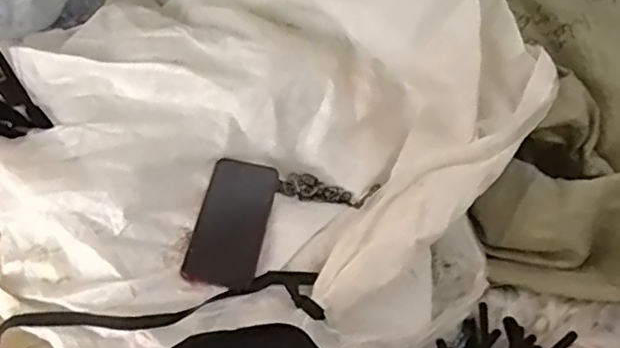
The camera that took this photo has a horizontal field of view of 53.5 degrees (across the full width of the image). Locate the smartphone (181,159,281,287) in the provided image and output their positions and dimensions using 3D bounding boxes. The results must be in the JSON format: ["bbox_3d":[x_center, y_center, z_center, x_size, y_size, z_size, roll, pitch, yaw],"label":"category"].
[{"bbox_3d":[-0.087,0.051,0.694,0.079,0.012,0.163,11,54,3],"label":"smartphone"}]

